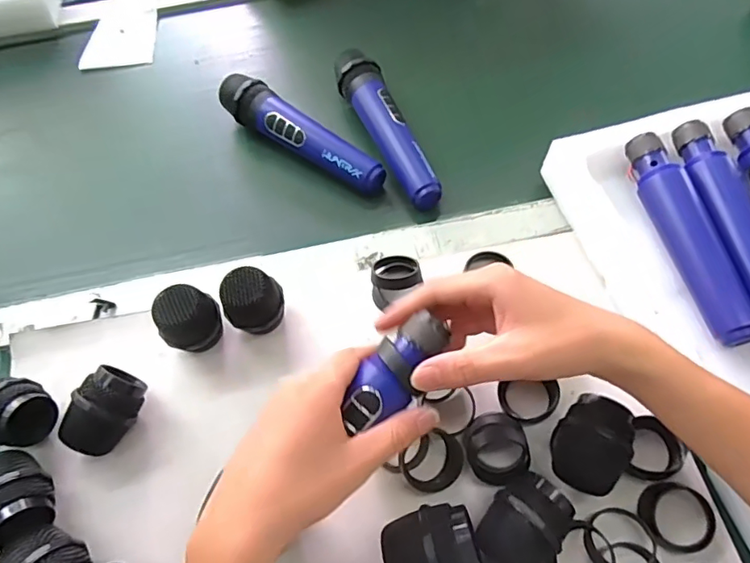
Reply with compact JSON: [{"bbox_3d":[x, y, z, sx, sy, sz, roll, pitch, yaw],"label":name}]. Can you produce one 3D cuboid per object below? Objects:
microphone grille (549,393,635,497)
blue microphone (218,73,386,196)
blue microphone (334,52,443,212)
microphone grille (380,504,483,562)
[{"bbox_3d":[0.147,0.113,0.355,0.046,0.046,0.060,35,69,19],"label":"microphone grille"},{"bbox_3d":[-0.085,-0.155,0.524,0.216,0.047,0.041,35,69,20],"label":"blue microphone"},{"bbox_3d":[0.008,-0.157,0.520,0.045,0.045,0.200,-19,62,-7],"label":"blue microphone"},{"bbox_3d":[0.036,0.174,0.335,0.059,0.045,0.046,-22,63,-8],"label":"microphone grille"}]

